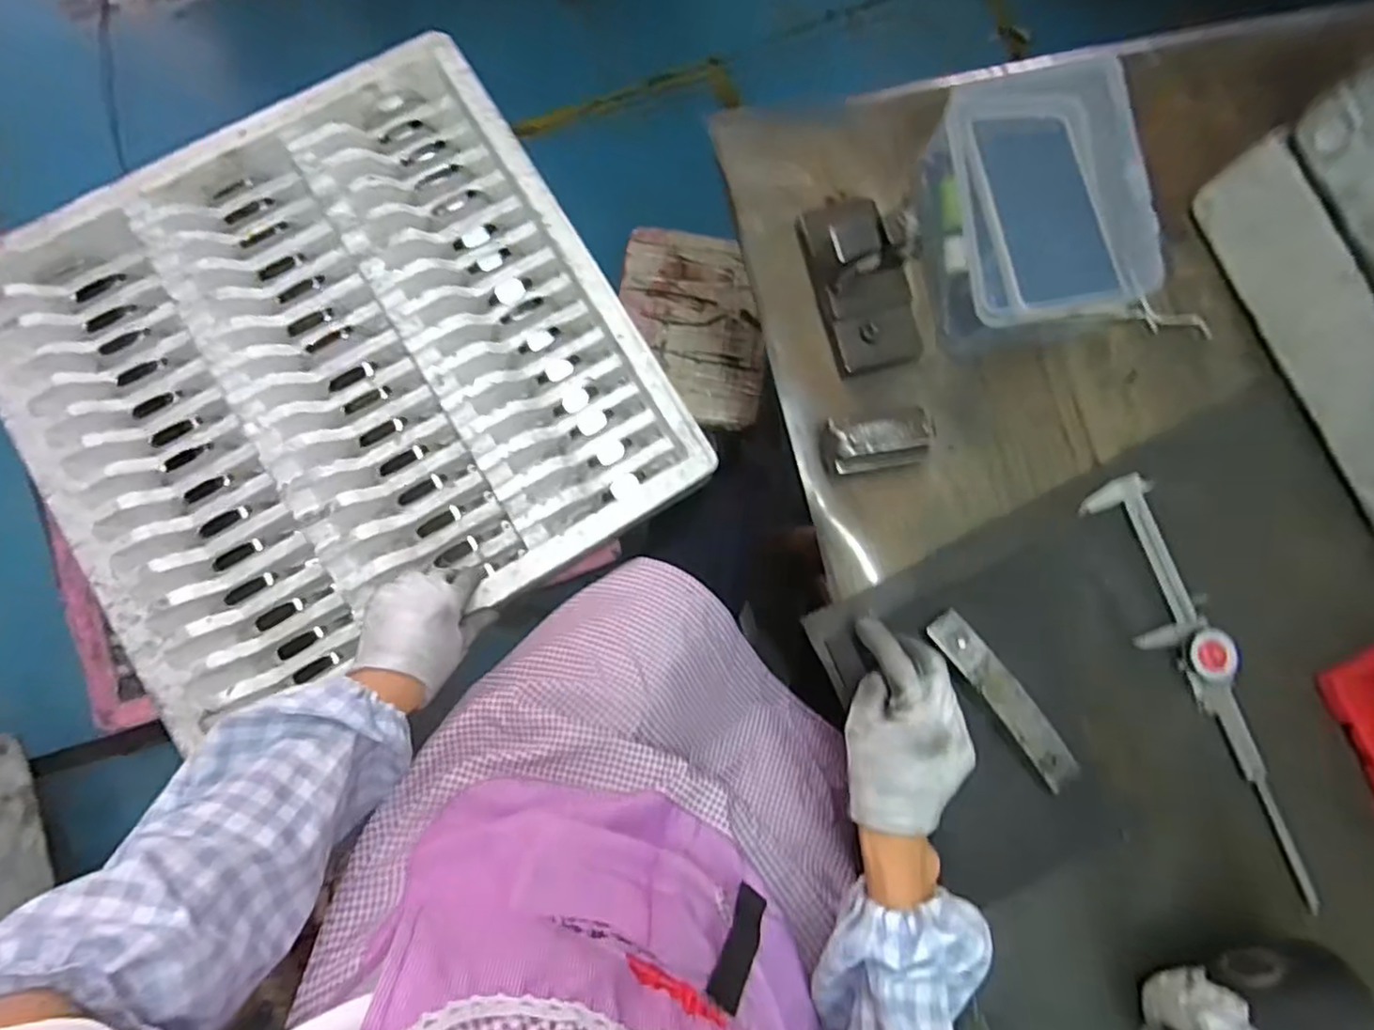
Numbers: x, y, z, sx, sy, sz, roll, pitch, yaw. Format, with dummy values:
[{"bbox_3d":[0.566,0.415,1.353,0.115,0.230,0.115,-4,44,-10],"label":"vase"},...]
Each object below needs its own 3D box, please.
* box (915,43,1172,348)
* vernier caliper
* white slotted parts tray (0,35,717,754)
[{"bbox_3d":[0.243,-0.220,0.483,0.104,0.105,0.179,-5,82,-4],"label":"box"},{"bbox_3d":[0.379,0.125,0.483,0.054,0.014,0.318,-20,83,-5],"label":"vernier caliper"},{"bbox_3d":[-0.342,-0.135,0.659,0.551,0.040,0.558,-32,84,-7],"label":"white slotted parts tray"}]

